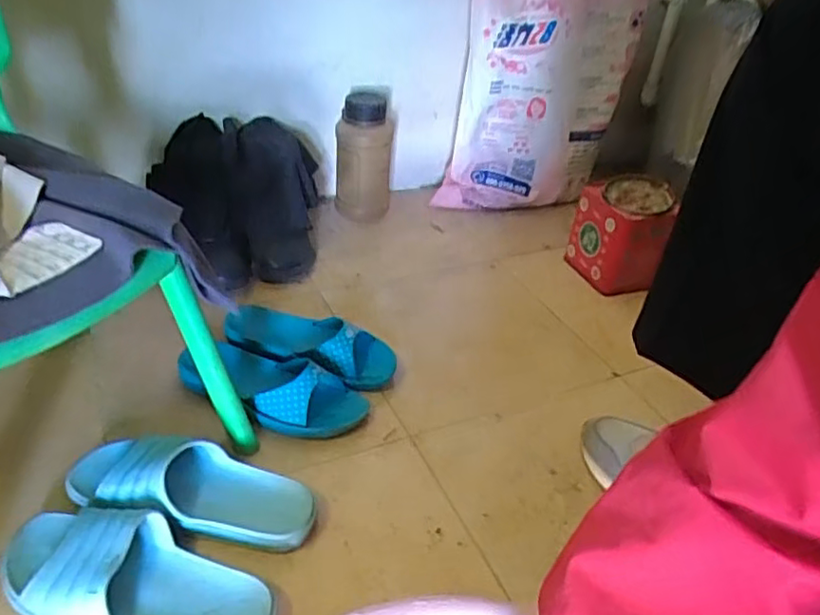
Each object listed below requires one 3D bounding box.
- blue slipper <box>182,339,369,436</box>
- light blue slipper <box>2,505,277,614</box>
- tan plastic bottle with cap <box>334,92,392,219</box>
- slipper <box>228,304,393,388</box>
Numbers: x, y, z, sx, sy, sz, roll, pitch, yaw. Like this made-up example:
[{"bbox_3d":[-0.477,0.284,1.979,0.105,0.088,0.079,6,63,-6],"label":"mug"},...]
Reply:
[{"bbox_3d":[-0.156,0.083,0.725,0.217,0.050,0.089,17,36,15],"label":"blue slipper"},{"bbox_3d":[-0.221,0.222,0.519,0.227,0.057,0.089,13,36,11],"label":"light blue slipper"},{"bbox_3d":[-0.075,-0.247,1.056,0.087,0.188,0.069,4,35,-2],"label":"tan plastic bottle with cap"},{"bbox_3d":[-0.122,0.039,0.789,0.210,0.046,0.093,19,37,18],"label":"slipper"}]

